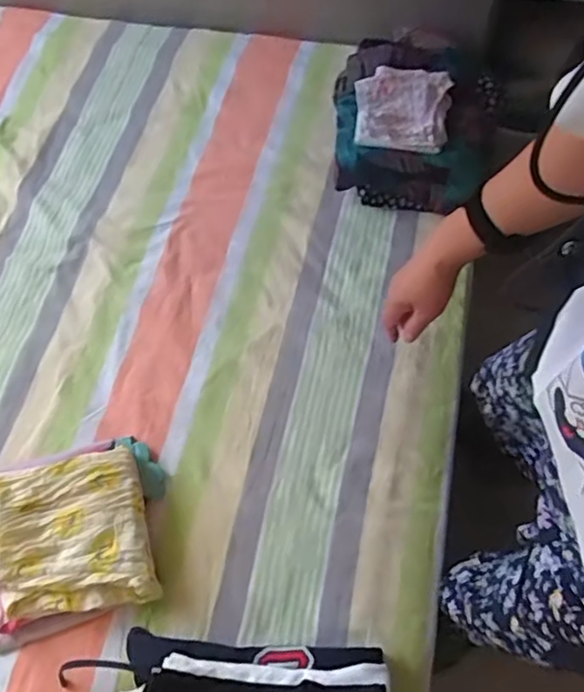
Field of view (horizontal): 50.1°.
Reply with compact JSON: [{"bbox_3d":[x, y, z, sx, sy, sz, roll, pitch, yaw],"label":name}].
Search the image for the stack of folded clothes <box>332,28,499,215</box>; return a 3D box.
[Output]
[{"bbox_3d":[0.230,-0.458,1.199,0.313,0.096,0.432,10,65,8],"label":"stack of folded clothes"}]

